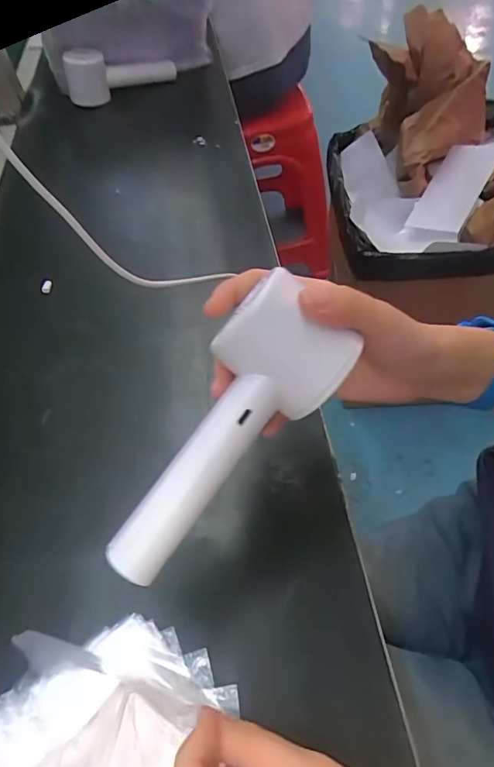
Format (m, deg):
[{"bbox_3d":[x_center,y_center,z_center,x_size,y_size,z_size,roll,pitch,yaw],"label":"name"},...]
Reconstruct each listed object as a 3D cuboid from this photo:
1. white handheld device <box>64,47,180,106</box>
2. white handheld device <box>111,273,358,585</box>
[{"bbox_3d":[-0.189,-0.470,0.712,0.160,0.064,0.062,-22,53,-12],"label":"white handheld device"},{"bbox_3d":[-0.011,0.024,0.222,0.051,0.035,0.153,34,87,24],"label":"white handheld device"}]

